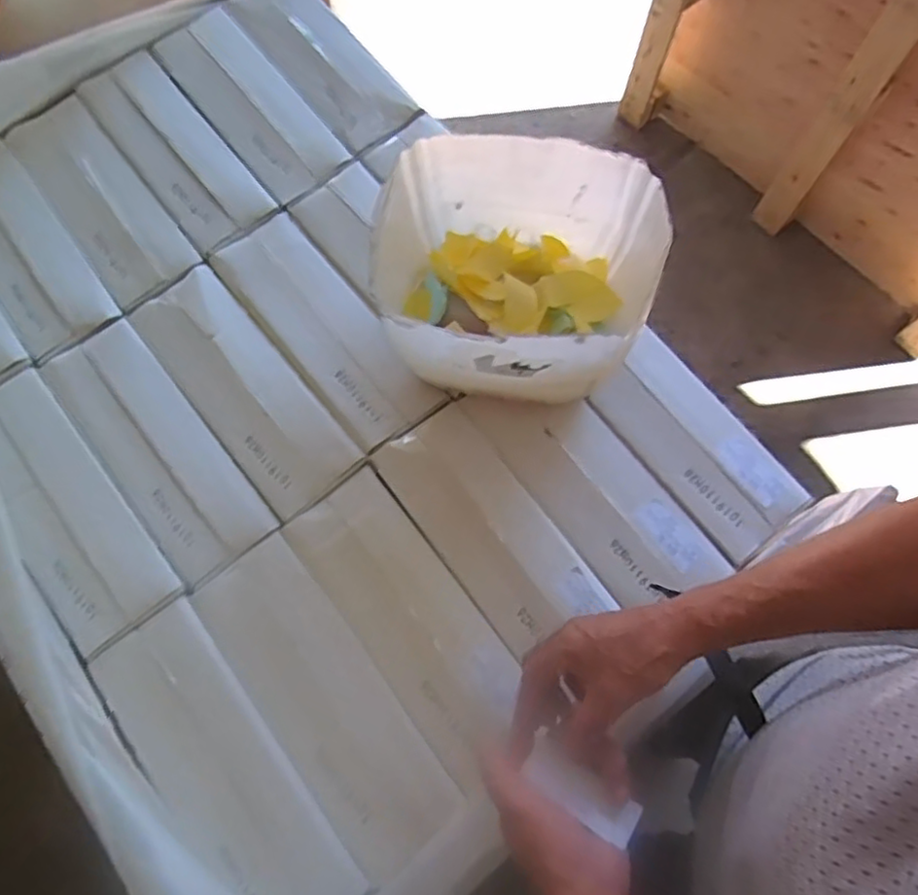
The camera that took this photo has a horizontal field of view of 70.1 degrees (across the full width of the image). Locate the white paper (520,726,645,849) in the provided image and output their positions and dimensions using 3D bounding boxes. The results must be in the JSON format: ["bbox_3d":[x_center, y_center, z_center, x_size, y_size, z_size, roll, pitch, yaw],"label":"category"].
[{"bbox_3d":[0.088,0.243,0.469,0.084,0.004,0.033,32,52,21],"label":"white paper"}]

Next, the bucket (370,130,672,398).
[{"bbox_3d":[0.049,-0.161,0.627,0.248,0.149,0.220,19,71,5],"label":"bucket"}]

